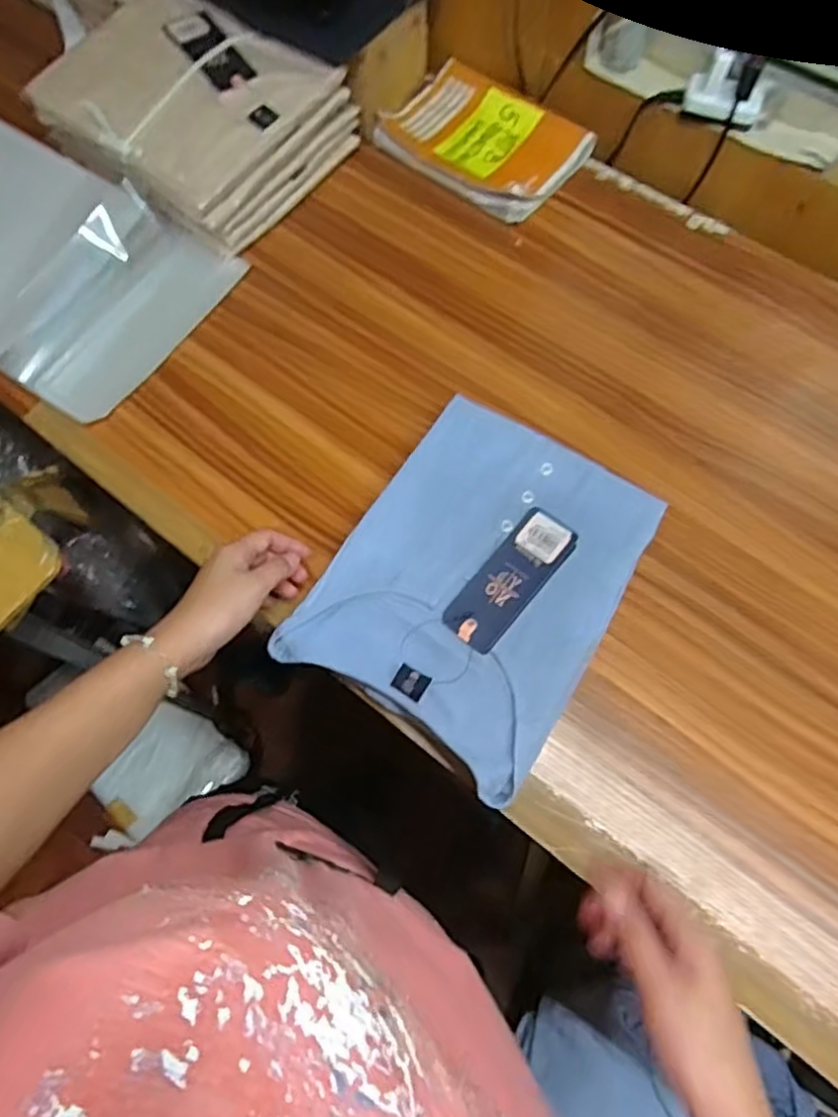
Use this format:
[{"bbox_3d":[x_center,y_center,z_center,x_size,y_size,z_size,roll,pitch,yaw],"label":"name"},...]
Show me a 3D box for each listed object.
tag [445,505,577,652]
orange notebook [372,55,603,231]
[{"bbox_3d":[0.073,0.016,0.536,0.048,0.005,0.123,37,77,14],"label":"tag"},{"bbox_3d":[0.070,-0.459,0.750,0.208,0.029,0.149,37,74,15],"label":"orange notebook"}]

